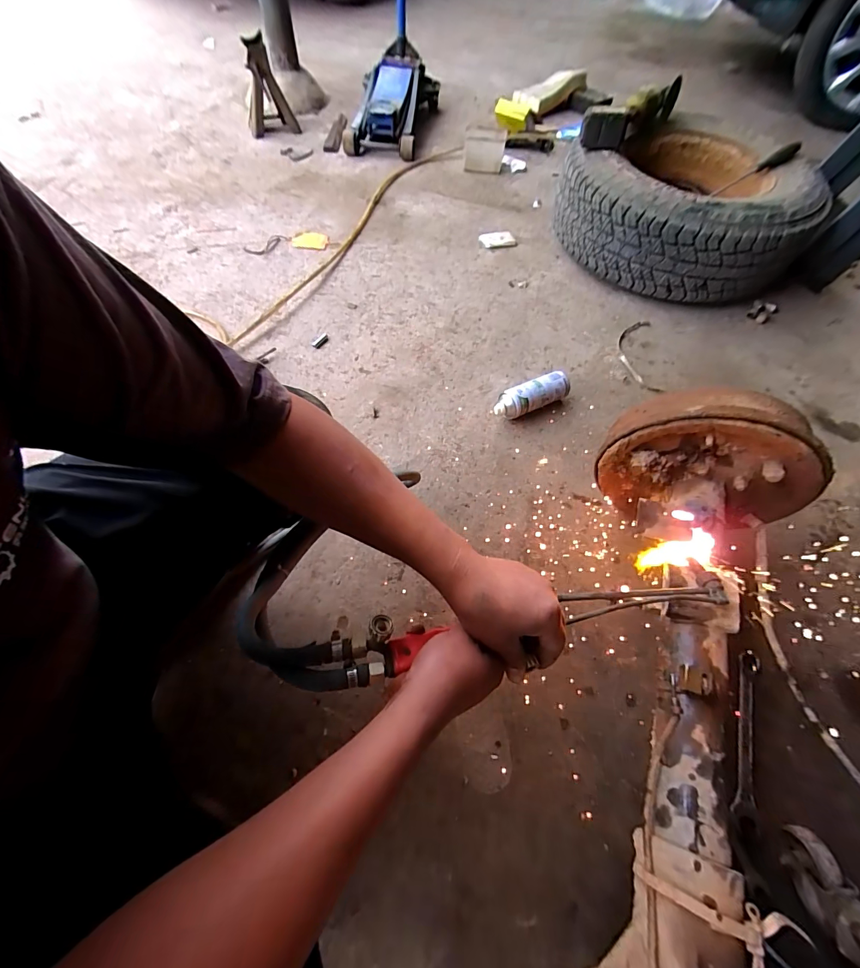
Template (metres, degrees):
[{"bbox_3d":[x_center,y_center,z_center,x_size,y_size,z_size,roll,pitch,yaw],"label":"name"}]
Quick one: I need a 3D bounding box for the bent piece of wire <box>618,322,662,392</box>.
[{"bbox_3d":[0.548,-0.343,1.026,0.094,0.011,0.249,6,61,3],"label":"bent piece of wire"}]

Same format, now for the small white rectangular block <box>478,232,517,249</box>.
[{"bbox_3d":[0.220,-0.790,1.266,0.118,0.023,0.072,-5,61,-4],"label":"small white rectangular block"}]

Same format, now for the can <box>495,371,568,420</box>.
[{"bbox_3d":[0.235,-0.201,0.907,0.189,0.065,0.059,-22,63,-13],"label":"can"}]

